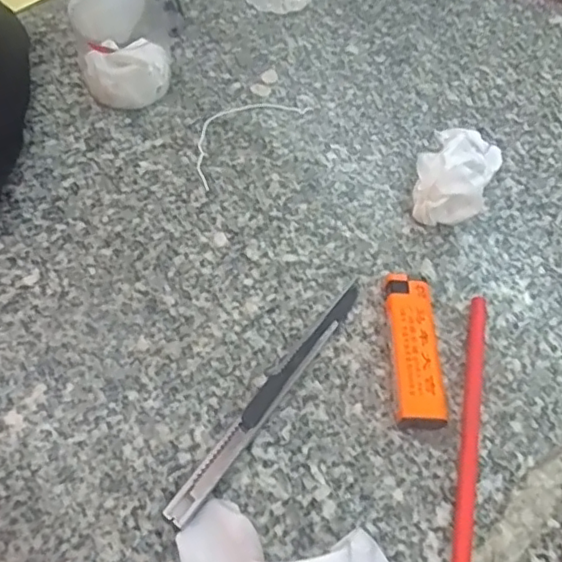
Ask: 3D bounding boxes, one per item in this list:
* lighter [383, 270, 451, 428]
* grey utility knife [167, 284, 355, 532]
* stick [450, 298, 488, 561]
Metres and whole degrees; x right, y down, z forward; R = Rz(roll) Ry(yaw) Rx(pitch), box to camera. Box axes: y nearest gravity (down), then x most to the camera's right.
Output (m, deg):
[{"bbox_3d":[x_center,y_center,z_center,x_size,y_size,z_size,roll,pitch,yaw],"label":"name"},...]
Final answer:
[{"bbox_3d":[0.065,0.034,0.300,0.024,0.013,0.078,3,56,-2],"label":"lighter"},{"bbox_3d":[-0.003,0.051,0.286,0.013,0.008,0.147,33,60,17],"label":"grey utility knife"},{"bbox_3d":[0.080,0.095,0.265,0.007,0.007,0.206,14,56,5],"label":"stick"}]

